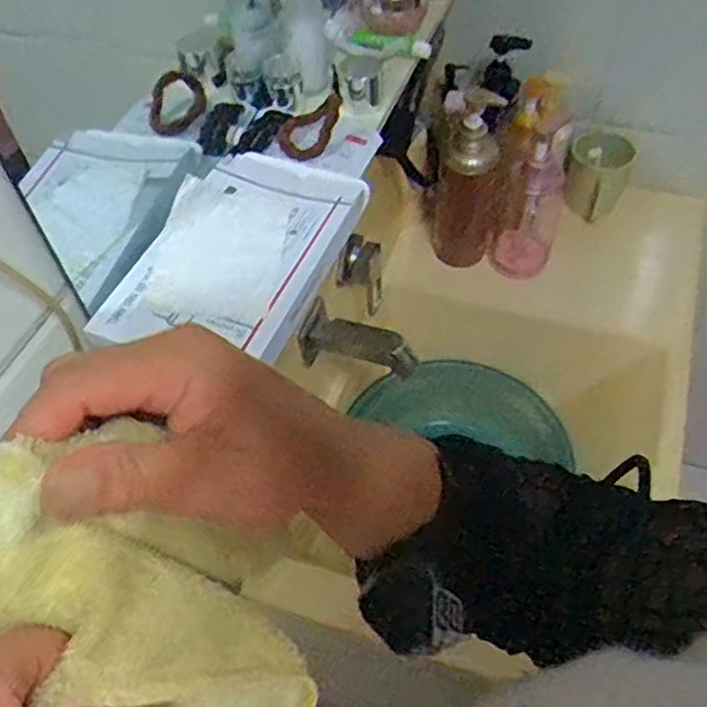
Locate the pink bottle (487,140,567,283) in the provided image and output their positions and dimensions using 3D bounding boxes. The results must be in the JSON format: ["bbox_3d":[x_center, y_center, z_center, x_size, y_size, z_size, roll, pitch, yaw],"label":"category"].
[{"bbox_3d":[0.237,-0.200,0.947,0.083,0.191,0.086,11,54,12],"label":"pink bottle"}]

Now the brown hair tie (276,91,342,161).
[{"bbox_3d":[-0.042,-0.201,0.613,0.047,0.016,0.081,8,53,10],"label":"brown hair tie"}]

